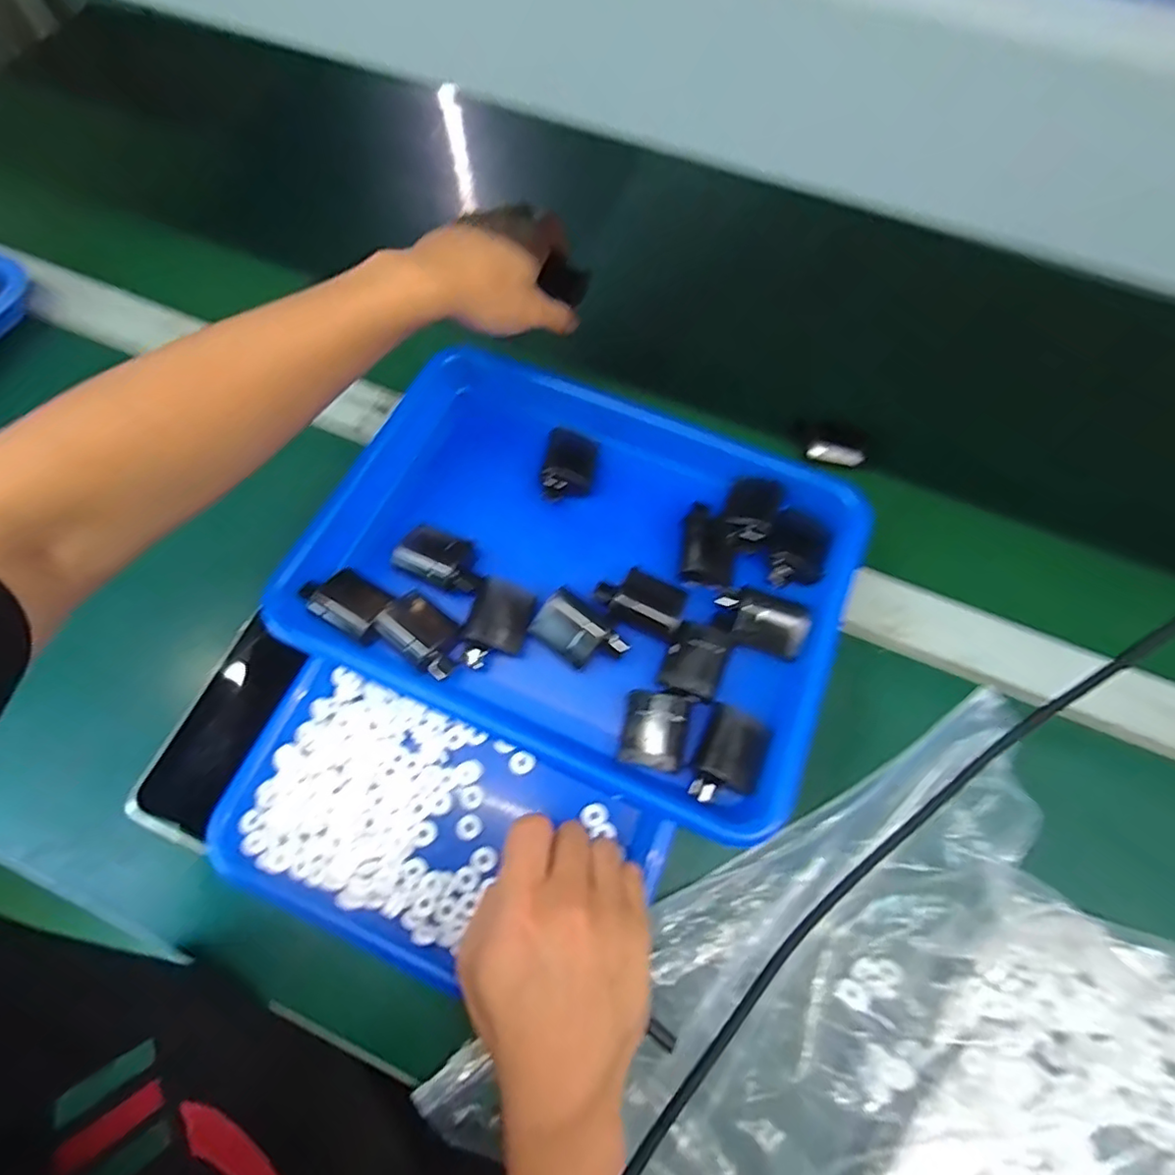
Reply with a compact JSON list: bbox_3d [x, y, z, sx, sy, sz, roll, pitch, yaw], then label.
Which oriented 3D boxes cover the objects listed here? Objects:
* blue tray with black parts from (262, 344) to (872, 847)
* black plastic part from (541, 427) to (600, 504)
[{"bbox_3d":[-0.002,-0.018,0.399,0.329,0.058,0.258,22,69,8],"label":"blue tray with black parts"},{"bbox_3d":[-0.012,-0.085,0.411,0.033,0.017,0.052,9,68,3],"label":"black plastic part"}]

